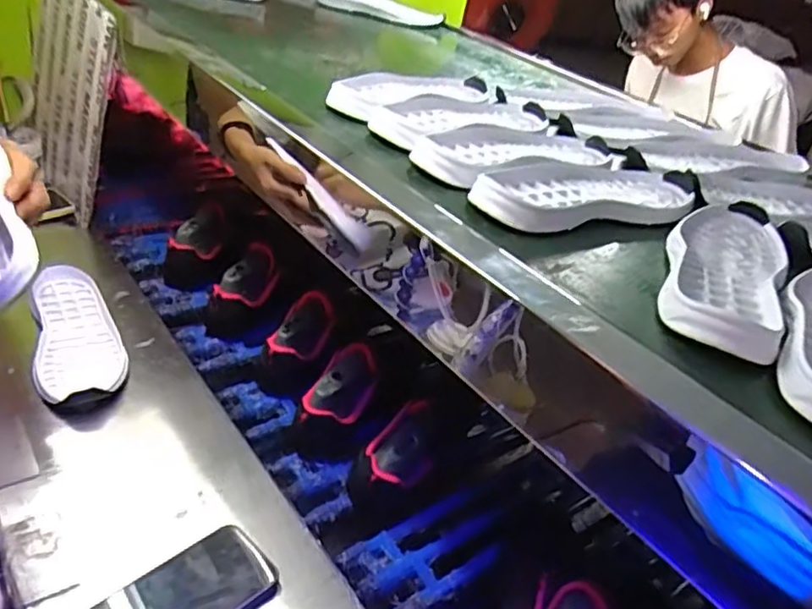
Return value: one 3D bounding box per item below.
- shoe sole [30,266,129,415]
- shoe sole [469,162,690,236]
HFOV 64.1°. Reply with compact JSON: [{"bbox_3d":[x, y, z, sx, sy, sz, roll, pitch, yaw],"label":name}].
[{"bbox_3d":[-0.408,0.033,0.800,0.091,0.027,0.268,-15,42,-23],"label":"shoe sole"},{"bbox_3d":[0.171,-0.102,0.608,0.267,0.023,0.108,-13,40,-40],"label":"shoe sole"}]

